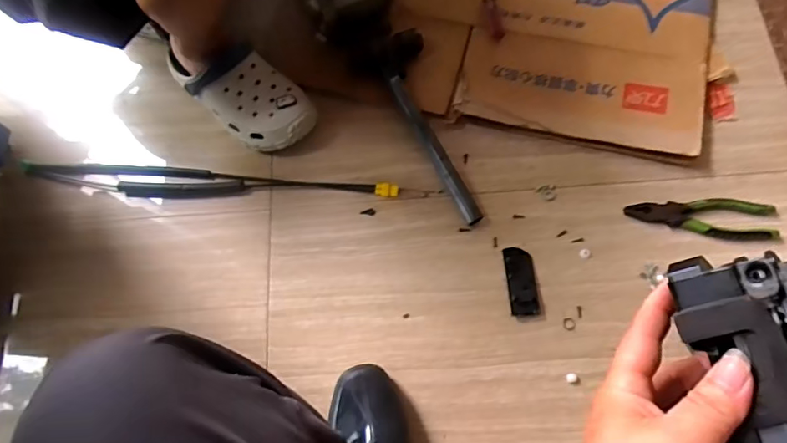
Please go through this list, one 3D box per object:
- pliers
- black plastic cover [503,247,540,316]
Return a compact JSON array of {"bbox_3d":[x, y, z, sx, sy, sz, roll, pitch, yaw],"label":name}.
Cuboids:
[{"bbox_3d":[0.435,-0.009,0.723,0.195,0.017,0.058,11,72,6],"label":"pliers"},{"bbox_3d":[0.178,0.080,0.705,0.040,0.020,0.096,-3,71,1],"label":"black plastic cover"}]

